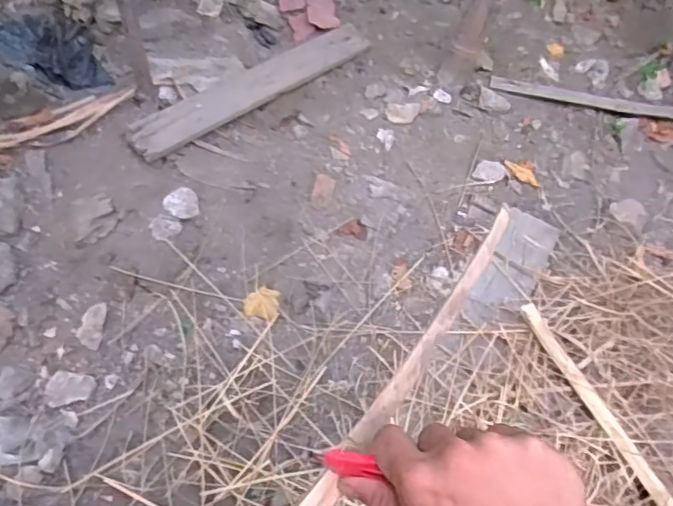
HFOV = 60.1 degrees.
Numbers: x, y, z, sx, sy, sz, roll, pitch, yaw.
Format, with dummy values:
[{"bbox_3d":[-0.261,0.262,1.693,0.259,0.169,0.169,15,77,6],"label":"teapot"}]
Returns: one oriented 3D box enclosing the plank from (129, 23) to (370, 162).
[{"bbox_3d":[-0.165,-0.352,1.226,0.582,0.026,0.091,-35,76,-25],"label":"plank"}]

